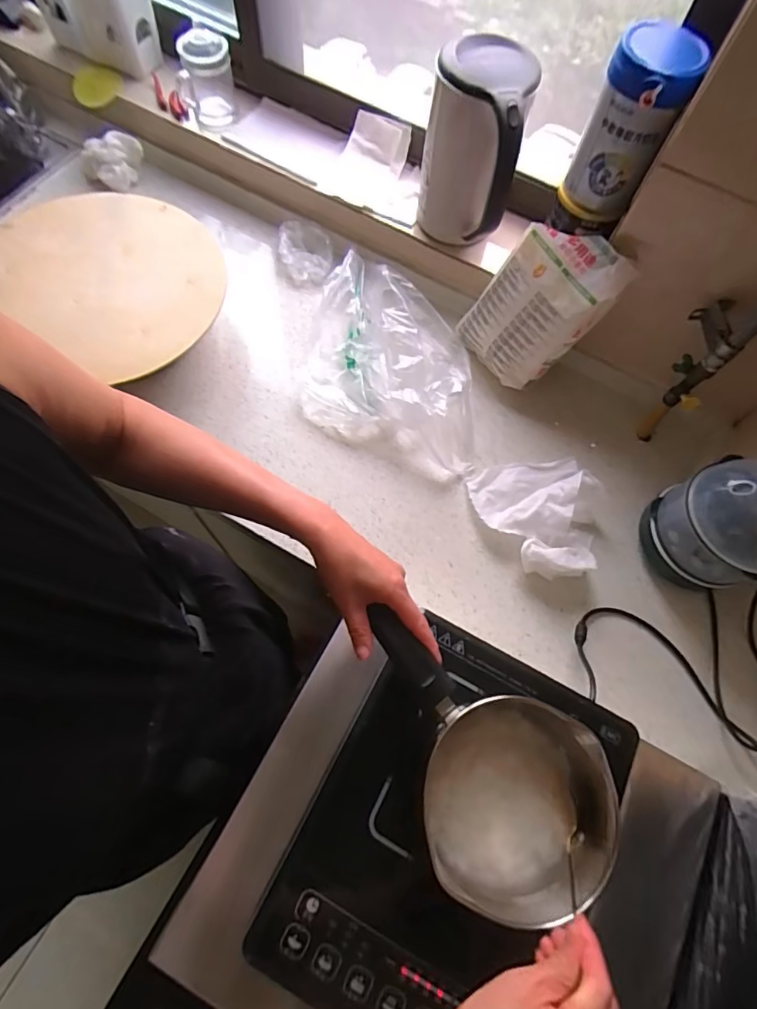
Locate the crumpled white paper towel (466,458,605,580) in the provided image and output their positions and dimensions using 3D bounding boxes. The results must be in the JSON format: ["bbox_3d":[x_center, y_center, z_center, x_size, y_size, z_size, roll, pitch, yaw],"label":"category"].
[{"bbox_3d":[0.241,0.011,0.737,0.186,0.065,0.181,-2,69,-3],"label":"crumpled white paper towel"}]

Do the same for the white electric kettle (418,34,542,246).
[{"bbox_3d":[0.134,-0.514,0.739,0.127,0.230,0.143,8,69,1],"label":"white electric kettle"}]

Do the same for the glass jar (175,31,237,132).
[{"bbox_3d":[-0.290,-0.739,0.861,0.080,0.105,0.080,1,69,-2],"label":"glass jar"}]

